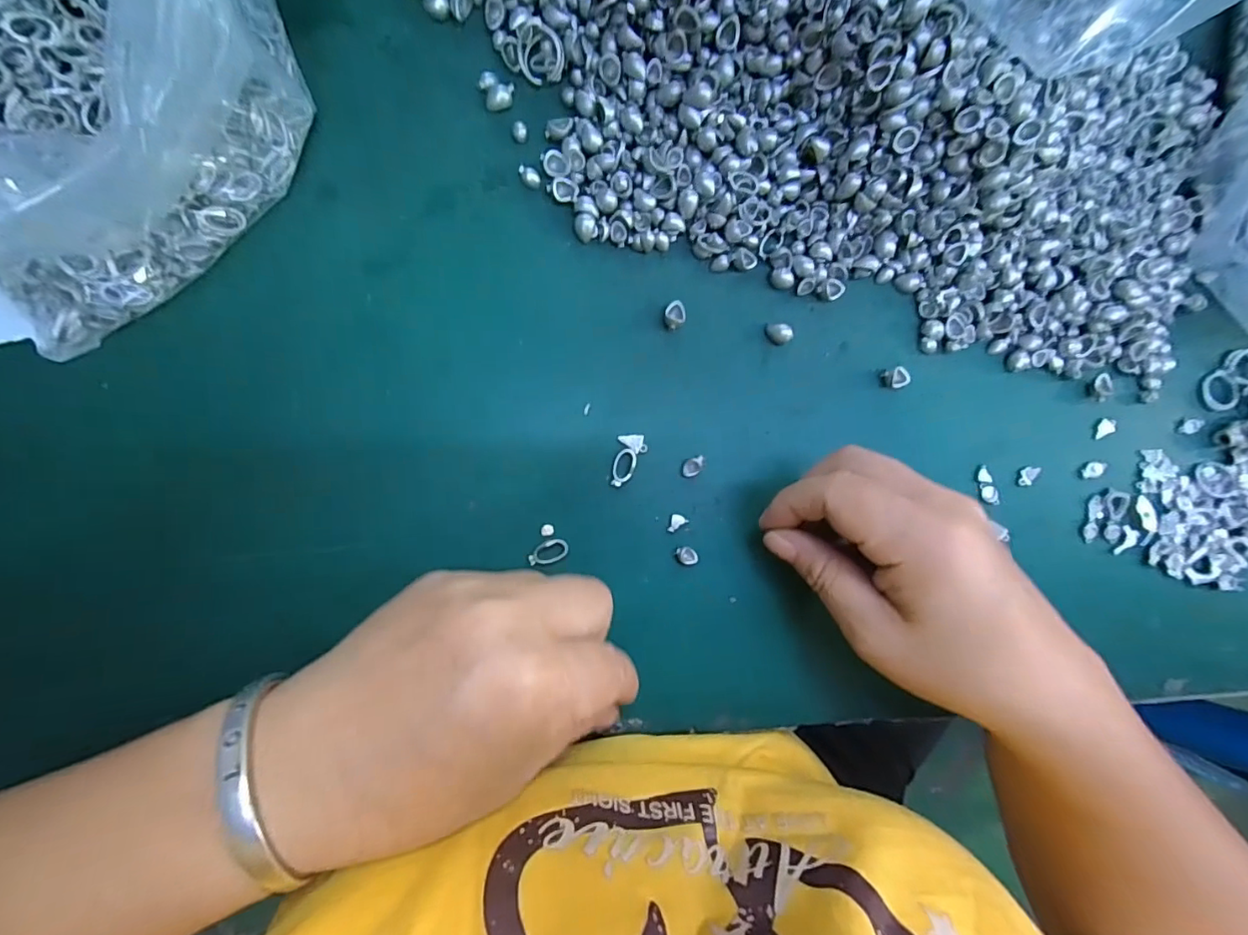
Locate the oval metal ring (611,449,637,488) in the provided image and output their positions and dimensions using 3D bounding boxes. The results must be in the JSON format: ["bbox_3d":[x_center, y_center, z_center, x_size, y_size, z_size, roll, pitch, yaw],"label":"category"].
[{"bbox_3d":[0.000,0.000,0.241,0.010,0.004,0.018,17,87,-7],"label":"oval metal ring"}]

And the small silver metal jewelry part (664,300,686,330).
[{"bbox_3d":[0.024,-0.072,0.247,0.012,0.006,0.011,0,90,-8],"label":"small silver metal jewelry part"}]

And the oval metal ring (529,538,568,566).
[{"bbox_3d":[-0.034,0.038,0.235,0.018,0.004,0.010,-16,92,-8],"label":"oval metal ring"}]

